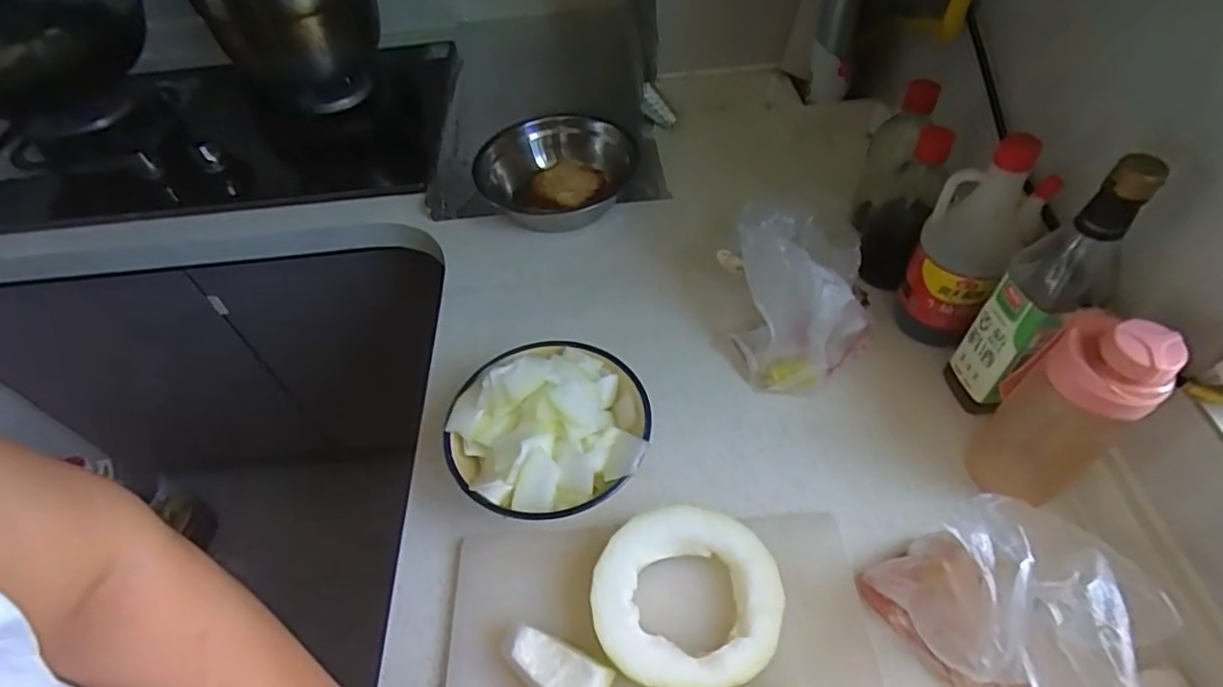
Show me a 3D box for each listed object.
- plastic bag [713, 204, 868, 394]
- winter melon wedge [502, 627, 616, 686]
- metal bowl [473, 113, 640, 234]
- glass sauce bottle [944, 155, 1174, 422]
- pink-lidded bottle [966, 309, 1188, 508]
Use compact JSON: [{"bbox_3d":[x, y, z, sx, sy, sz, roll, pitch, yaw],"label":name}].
[{"bbox_3d":[0.177,-0.049,0.608,0.132,0.133,0.158,7,52,12],"label":"plastic bag"},{"bbox_3d":[-0.043,0.238,0.445,0.087,0.033,0.040,24,57,23],"label":"winter melon wedge"},{"bbox_3d":[-0.071,-0.220,0.793,0.175,0.079,0.185,-3,50,4],"label":"metal bowl"},{"bbox_3d":[0.339,-0.036,0.493,0.059,0.254,0.056,28,59,26],"label":"glass sauce bottle"},{"bbox_3d":[0.343,0.050,0.467,0.067,0.195,0.075,-37,56,-23],"label":"pink-lidded bottle"}]

